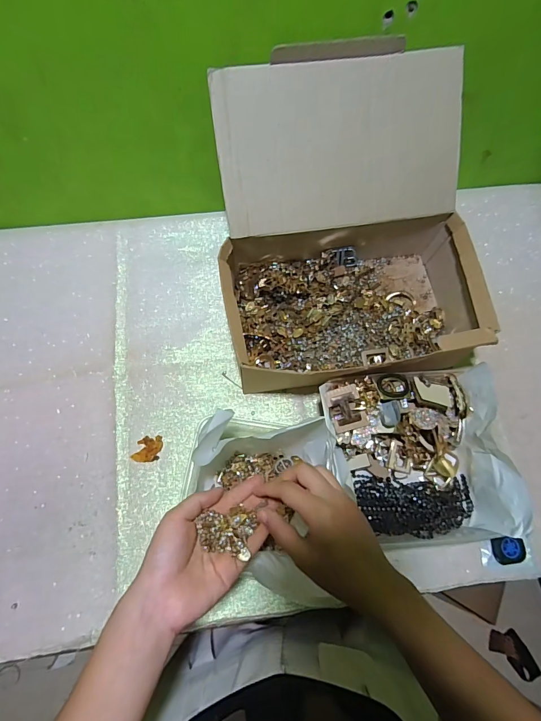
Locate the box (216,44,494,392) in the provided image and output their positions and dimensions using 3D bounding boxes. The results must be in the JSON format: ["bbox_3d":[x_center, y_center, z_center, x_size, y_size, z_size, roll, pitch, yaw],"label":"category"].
[{"bbox_3d":[0.103,-0.160,0.486,0.333,0.229,0.352,-6,69,-4],"label":"box"}]

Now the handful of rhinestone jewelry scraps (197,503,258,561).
[{"bbox_3d":[-0.040,0.155,0.335,0.050,0.012,0.037,9,69,2],"label":"handful of rhinestone jewelry scraps"}]

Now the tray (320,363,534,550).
[{"bbox_3d":[0.180,0.118,0.457,0.216,0.083,0.200,-5,69,-3],"label":"tray"}]

